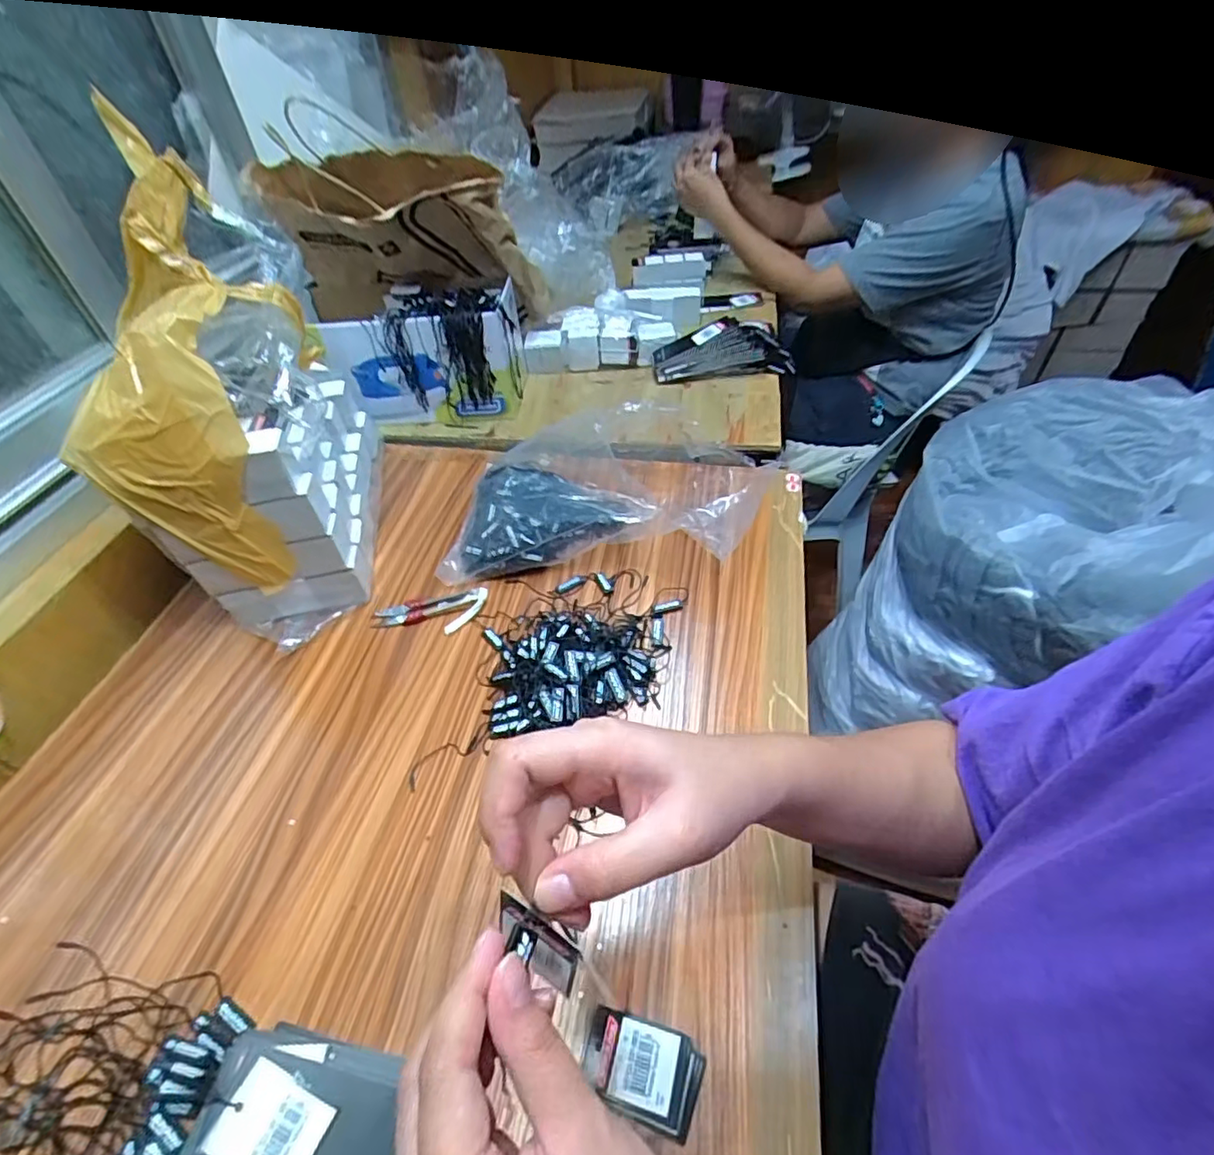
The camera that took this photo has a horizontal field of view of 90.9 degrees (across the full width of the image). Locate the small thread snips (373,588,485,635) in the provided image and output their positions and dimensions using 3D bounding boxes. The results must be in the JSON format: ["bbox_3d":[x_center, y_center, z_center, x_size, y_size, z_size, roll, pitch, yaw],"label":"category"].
[{"bbox_3d":[-0.165,0.035,0.553,0.106,0.009,0.044,-8,46,-2],"label":"small thread snips"}]

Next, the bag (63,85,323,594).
[{"bbox_3d":[-0.333,-0.176,0.502,0.123,0.299,0.238,-8,46,-2],"label":"bag"}]

